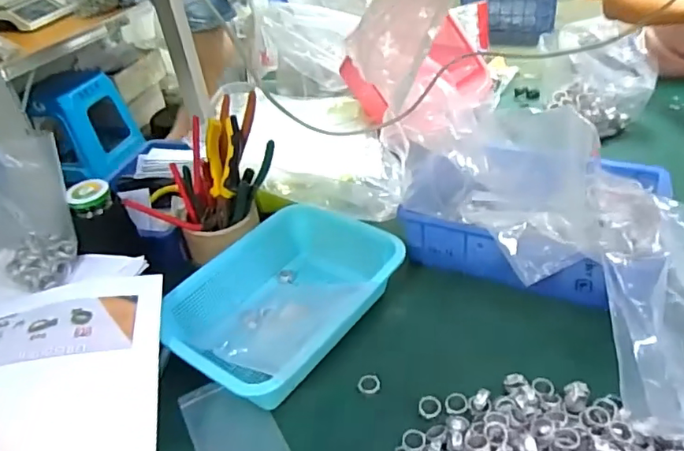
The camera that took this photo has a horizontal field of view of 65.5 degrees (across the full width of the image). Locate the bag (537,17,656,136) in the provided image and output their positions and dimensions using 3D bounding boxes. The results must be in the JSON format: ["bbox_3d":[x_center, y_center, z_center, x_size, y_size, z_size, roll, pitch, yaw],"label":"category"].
[{"bbox_3d":[0.415,-0.251,0.880,0.123,0.150,0.150,-16,37,-11],"label":"bag"}]

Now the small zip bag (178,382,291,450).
[{"bbox_3d":[-0.113,0.201,0.542,0.079,0.011,0.122,-23,39,-20],"label":"small zip bag"}]

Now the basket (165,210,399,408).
[{"bbox_3d":[-0.068,0.082,0.623,0.200,0.069,0.258,24,46,35],"label":"basket"}]

